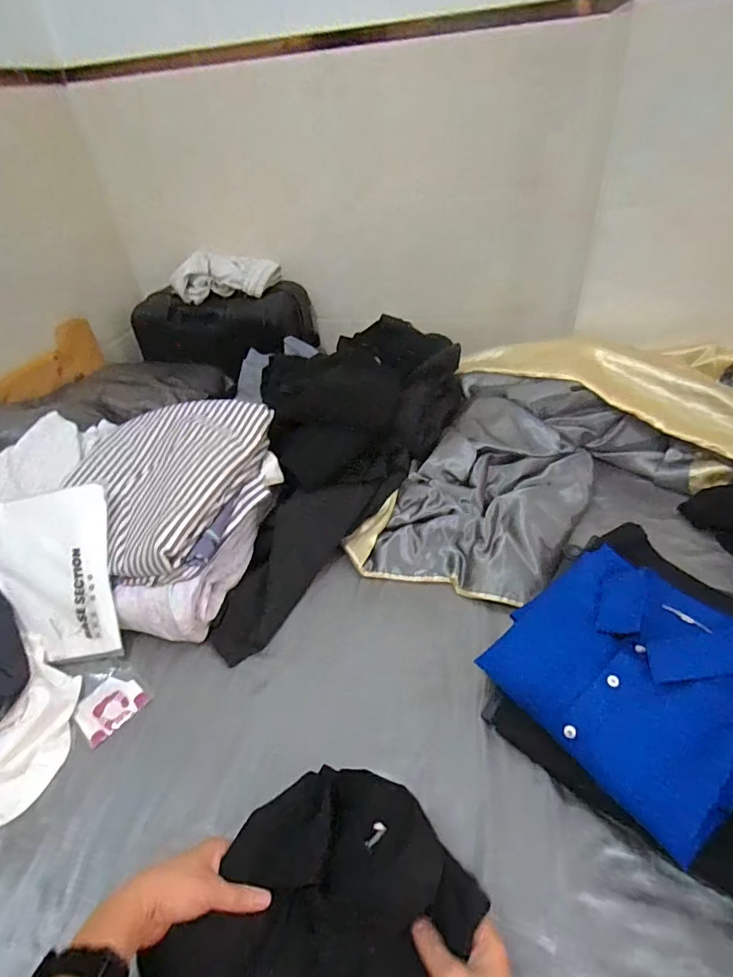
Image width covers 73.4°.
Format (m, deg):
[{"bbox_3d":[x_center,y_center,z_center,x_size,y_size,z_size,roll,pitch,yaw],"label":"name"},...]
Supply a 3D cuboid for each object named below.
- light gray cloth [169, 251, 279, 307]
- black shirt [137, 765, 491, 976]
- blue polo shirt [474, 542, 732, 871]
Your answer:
[{"bbox_3d":[-0.368,-0.555,1.278,0.256,0.090,0.130,-5,39,2],"label":"light gray cloth"},{"bbox_3d":[-0.035,0.367,0.411,0.234,0.059,0.240,18,45,26],"label":"black shirt"},{"bbox_3d":[0.323,0.205,0.577,0.281,0.051,0.280,-27,44,-24],"label":"blue polo shirt"}]

